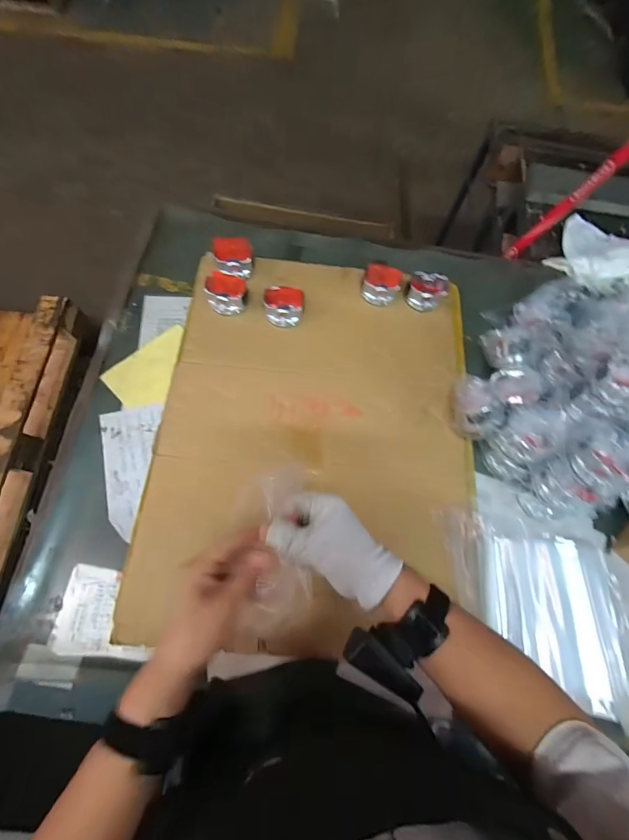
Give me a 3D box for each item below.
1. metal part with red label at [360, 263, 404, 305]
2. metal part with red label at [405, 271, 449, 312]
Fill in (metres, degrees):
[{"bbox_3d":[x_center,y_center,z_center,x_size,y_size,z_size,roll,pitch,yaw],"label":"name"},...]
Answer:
[{"bbox_3d":[0.123,-0.248,0.655,0.071,0.051,0.058,16,69,4],"label":"metal part with red label"},{"bbox_3d":[0.210,-0.241,0.659,0.069,0.037,0.062,24,70,7],"label":"metal part with red label"}]

